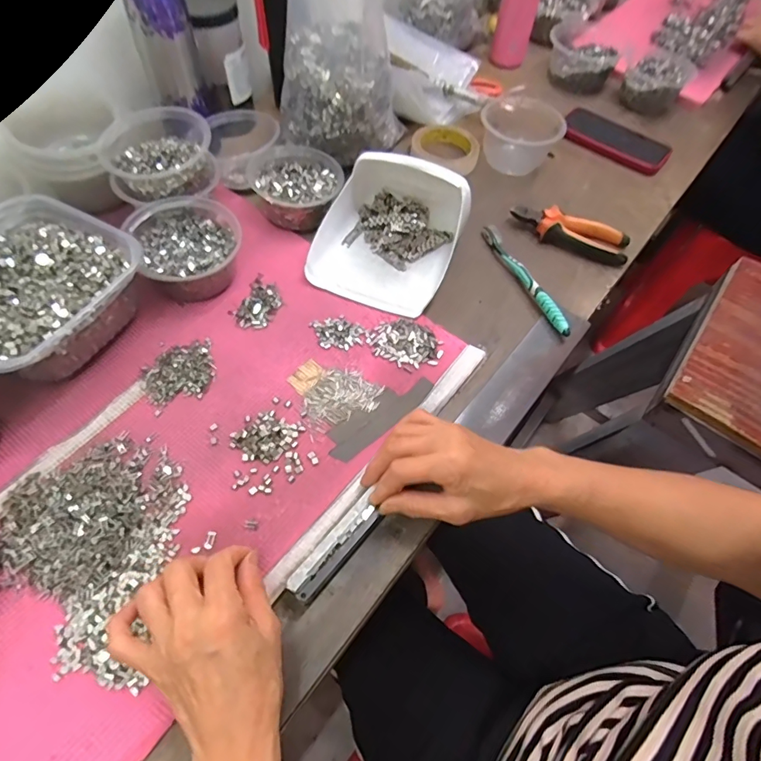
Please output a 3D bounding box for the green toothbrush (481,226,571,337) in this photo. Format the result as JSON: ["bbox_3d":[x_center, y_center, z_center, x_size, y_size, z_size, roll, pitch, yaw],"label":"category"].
[{"bbox_3d":[0.173,-0.126,0.546,0.016,0.018,0.182,-19,63,-15],"label":"green toothbrush"}]

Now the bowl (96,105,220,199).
[{"bbox_3d":[-0.244,-0.252,0.515,0.107,0.058,0.111,2,58,-3],"label":"bowl"}]

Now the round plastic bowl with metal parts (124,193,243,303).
[{"bbox_3d":[-0.204,-0.141,0.498,0.105,0.058,0.117,-22,64,-16],"label":"round plastic bowl with metal parts"}]

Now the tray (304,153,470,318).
[{"bbox_3d":[0.012,-0.177,0.525,0.153,0.076,0.176,21,61,8],"label":"tray"}]

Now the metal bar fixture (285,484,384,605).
[{"bbox_3d":[-0.034,0.133,0.365,0.024,0.013,0.090,37,65,16],"label":"metal bar fixture"}]

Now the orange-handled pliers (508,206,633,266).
[{"bbox_3d":[0.243,-0.190,0.588,0.147,0.022,0.055,17,60,5],"label":"orange-handled pliers"}]

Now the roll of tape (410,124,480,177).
[{"bbox_3d":[0.099,-0.345,0.674,0.099,0.020,0.099,2,60,-3],"label":"roll of tape"}]

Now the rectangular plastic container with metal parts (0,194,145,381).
[{"bbox_3d":[-0.342,-0.086,0.447,0.186,0.075,0.169,27,62,11],"label":"rectangular plastic container with metal parts"}]

